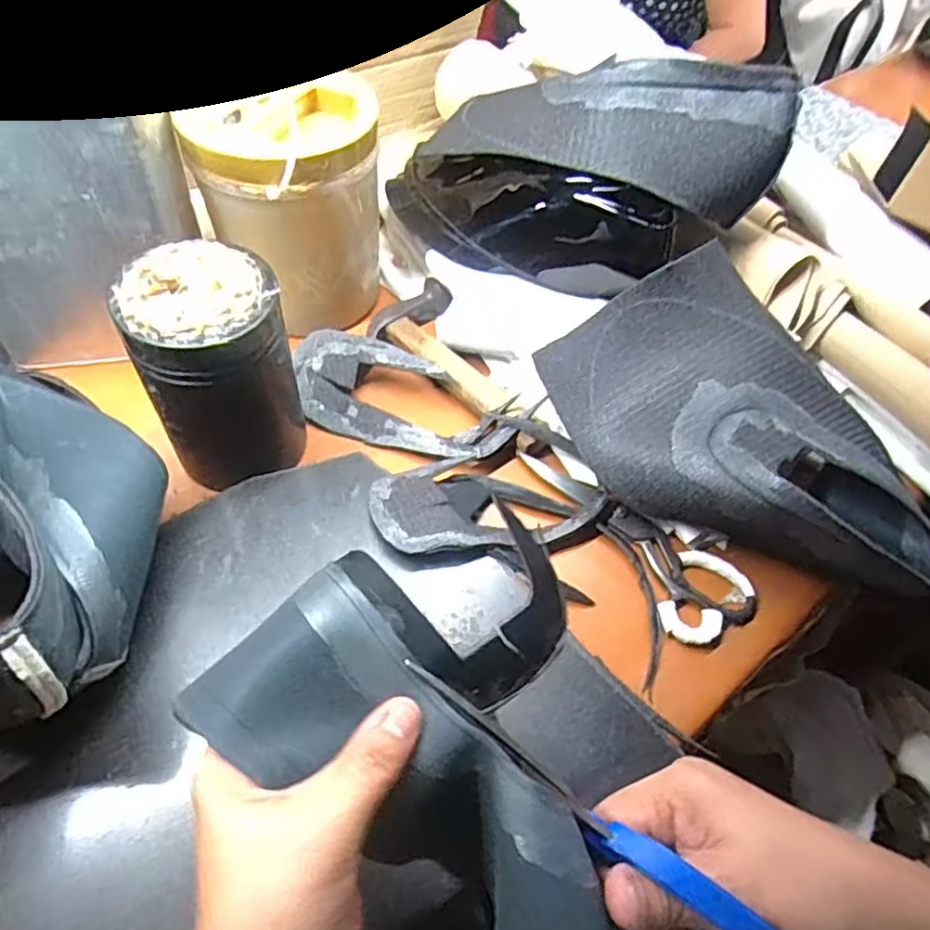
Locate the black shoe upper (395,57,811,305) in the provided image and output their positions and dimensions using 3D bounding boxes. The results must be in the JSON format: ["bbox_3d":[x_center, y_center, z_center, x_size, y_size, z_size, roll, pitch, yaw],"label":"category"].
[{"bbox_3d":[0.072,-0.222,0.484,0.274,0.125,0.117,26,57,14],"label":"black shoe upper"}]

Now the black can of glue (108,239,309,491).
[{"bbox_3d":[-0.158,-0.064,0.429,0.088,0.134,0.086,2,55,-2],"label":"black can of glue"}]

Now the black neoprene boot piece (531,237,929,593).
[{"bbox_3d":[0.188,-0.013,0.450,0.170,0.111,0.253,-29,61,-22],"label":"black neoprene boot piece"}]

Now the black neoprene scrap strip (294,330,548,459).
[{"bbox_3d":[-0.045,-0.053,0.515,0.192,0.029,0.083,17,55,9],"label":"black neoprene scrap strip"}]

